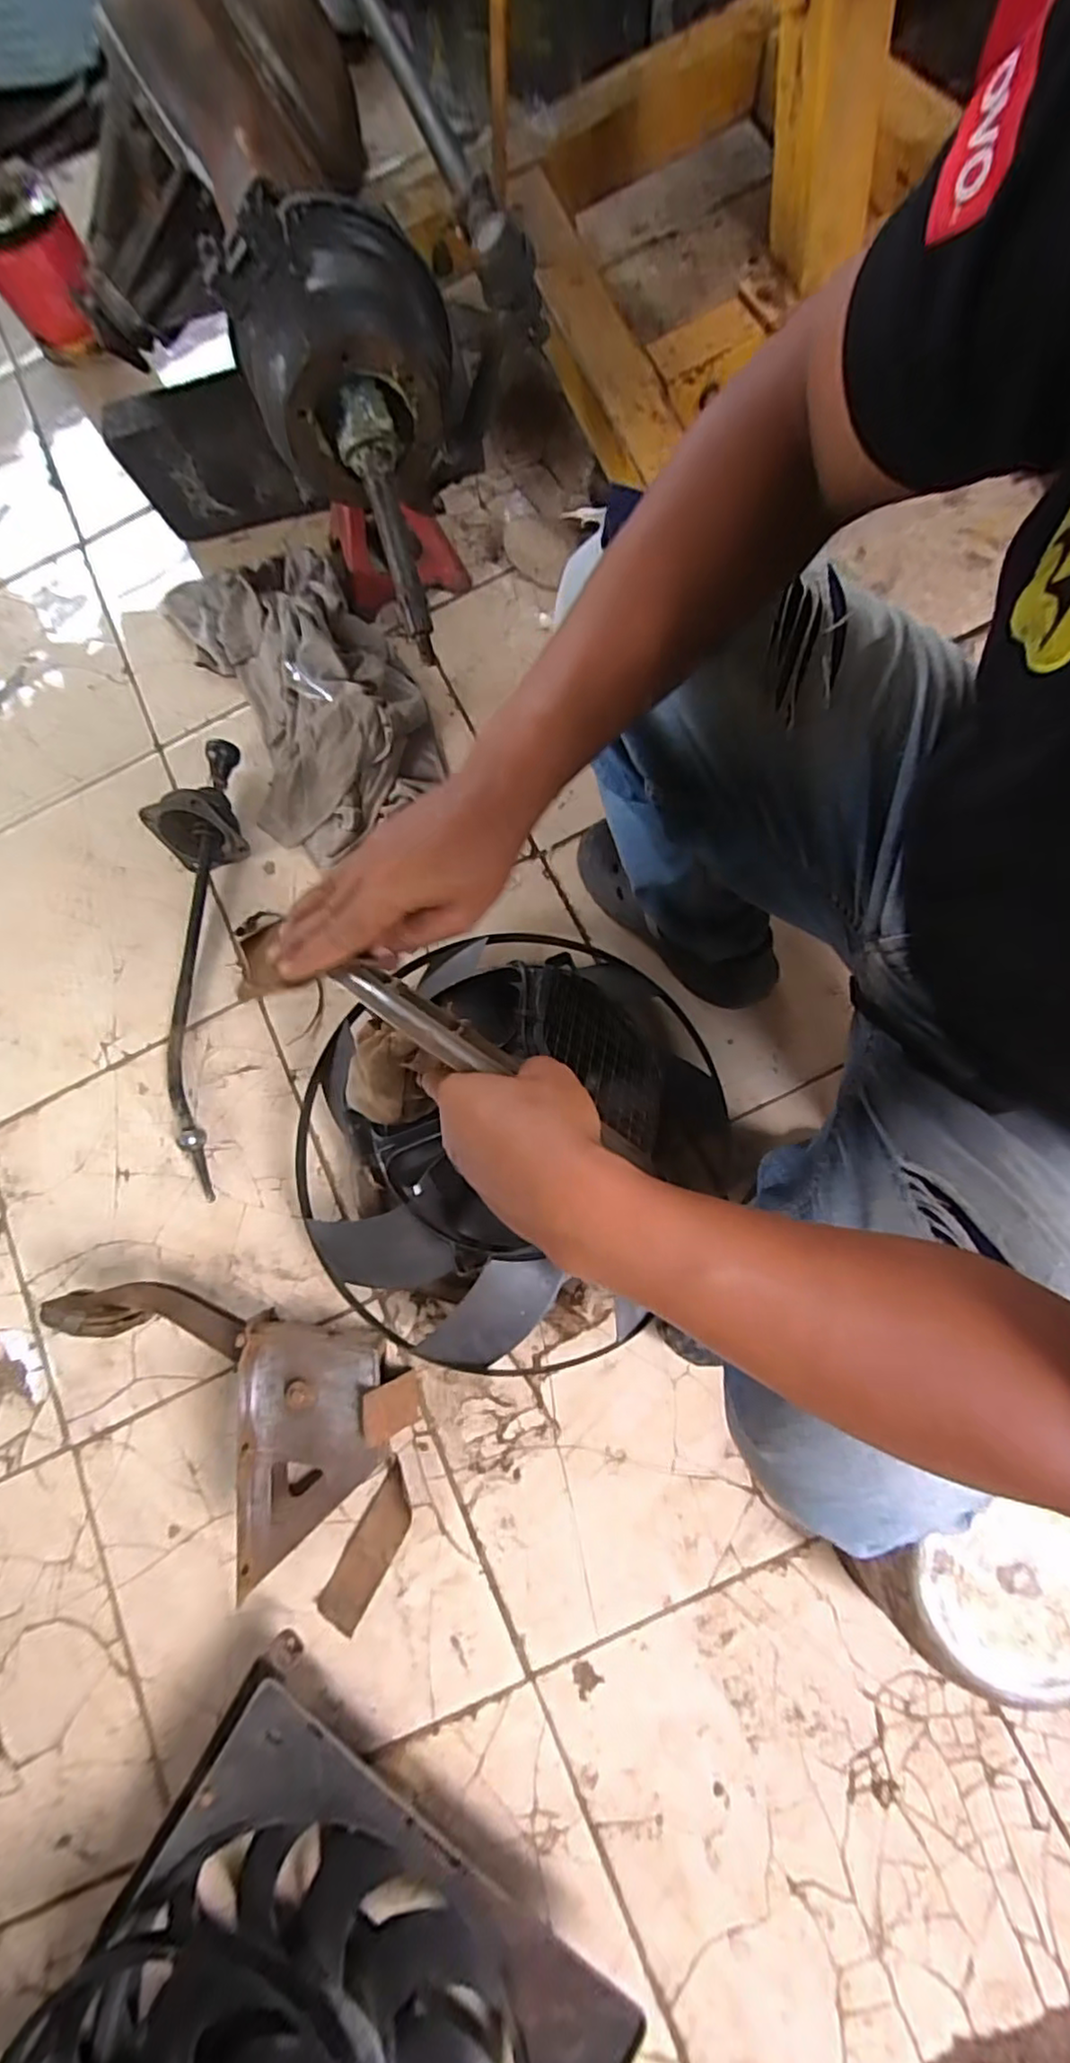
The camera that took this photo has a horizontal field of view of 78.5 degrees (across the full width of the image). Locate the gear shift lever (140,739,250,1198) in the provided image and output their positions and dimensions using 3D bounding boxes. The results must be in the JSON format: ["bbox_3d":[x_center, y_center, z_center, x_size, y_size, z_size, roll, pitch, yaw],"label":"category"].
[{"bbox_3d":[-0.430,-0.099,0.824,0.111,0.103,0.584,-5,79,1],"label":"gear shift lever"}]

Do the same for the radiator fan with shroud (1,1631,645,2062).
[{"bbox_3d":[-0.245,0.993,0.583,0.450,0.114,0.580,32,84,10],"label":"radiator fan with shroud"}]

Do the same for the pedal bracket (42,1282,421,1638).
[{"bbox_3d":[-0.337,0.445,0.713,0.417,0.109,0.279,16,80,5],"label":"pedal bracket"}]

